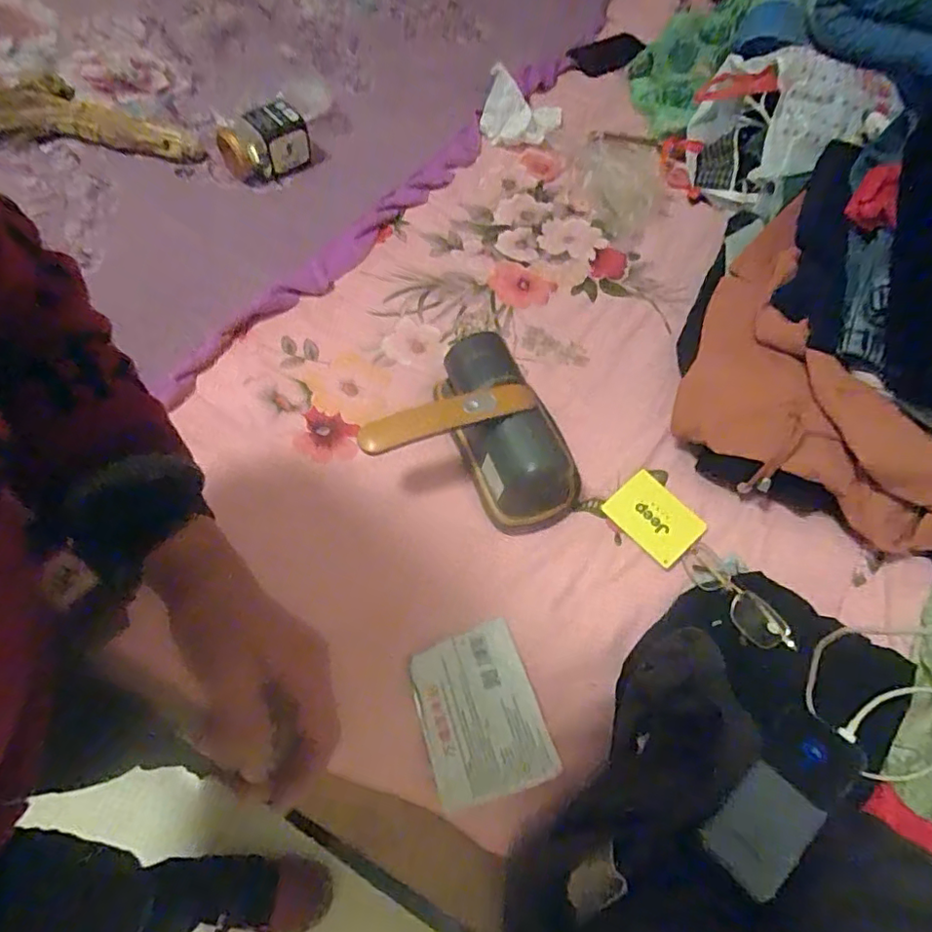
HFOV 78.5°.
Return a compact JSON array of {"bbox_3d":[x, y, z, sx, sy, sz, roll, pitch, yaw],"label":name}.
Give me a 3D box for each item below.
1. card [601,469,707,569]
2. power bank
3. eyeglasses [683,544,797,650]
[{"bbox_3d":[0.192,0.053,0.586,0.066,0.007,0.089,-45,71,-6],"label":"card"},{"bbox_3d":[0.215,0.222,0.387,0.125,0.020,0.054,-34,67,-22],"label":"power bank"},{"bbox_3d":[0.249,0.122,0.530,0.035,0.026,0.126,-10,29,-10],"label":"eyeglasses"}]

